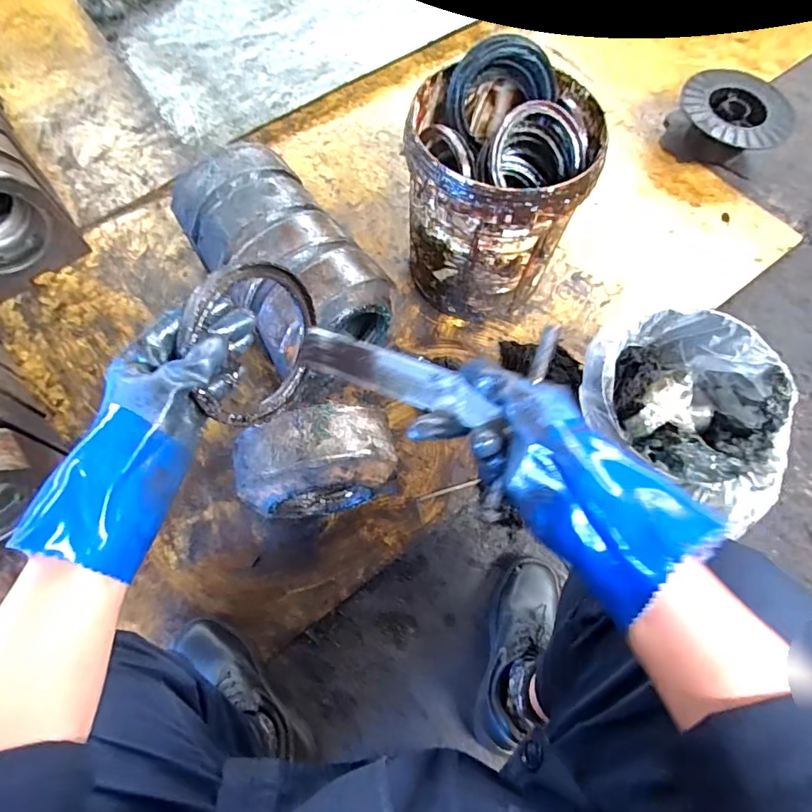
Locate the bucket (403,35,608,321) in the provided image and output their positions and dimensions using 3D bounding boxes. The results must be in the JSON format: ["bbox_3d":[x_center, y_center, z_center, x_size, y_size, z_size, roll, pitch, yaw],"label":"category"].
[{"bbox_3d":[0.151,-0.381,0.872,0.293,0.396,0.293,0,66,-1],"label":"bucket"}]

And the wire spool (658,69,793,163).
[{"bbox_3d":[0.760,-0.672,1.161,0.252,0.108,0.225,39,72,13],"label":"wire spool"}]

